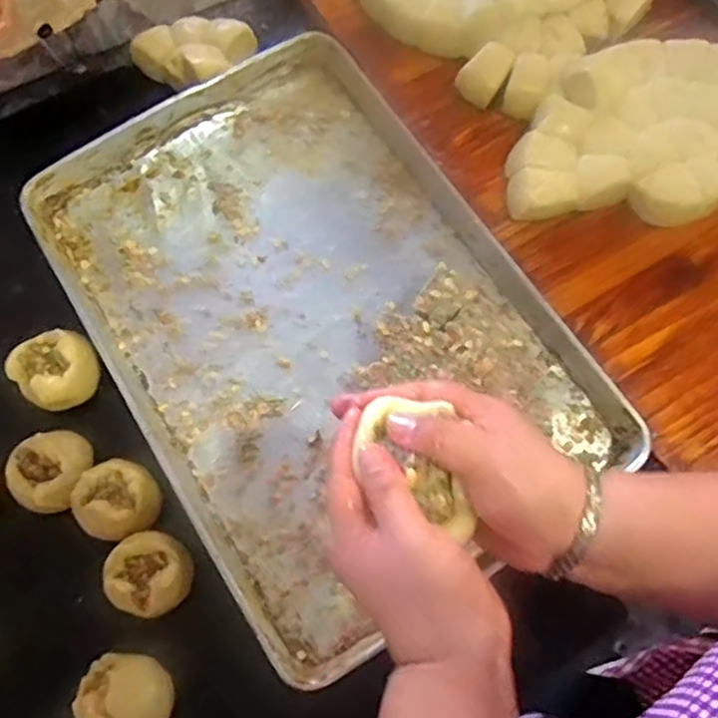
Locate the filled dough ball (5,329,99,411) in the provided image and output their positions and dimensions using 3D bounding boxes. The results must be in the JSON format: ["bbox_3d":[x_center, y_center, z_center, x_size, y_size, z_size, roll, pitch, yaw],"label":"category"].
[{"bbox_3d":[-0.302,0.014,0.696,0.079,0.053,0.076,-1,68,2],"label":"filled dough ball"}]

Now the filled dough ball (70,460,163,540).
[{"bbox_3d":[-0.228,0.132,0.641,0.078,0.041,0.073,-1,68,2],"label":"filled dough ball"}]

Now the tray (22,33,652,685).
[{"bbox_3d":[-0.047,-0.044,0.708,0.400,0.063,0.603,-31,70,-10],"label":"tray"}]

